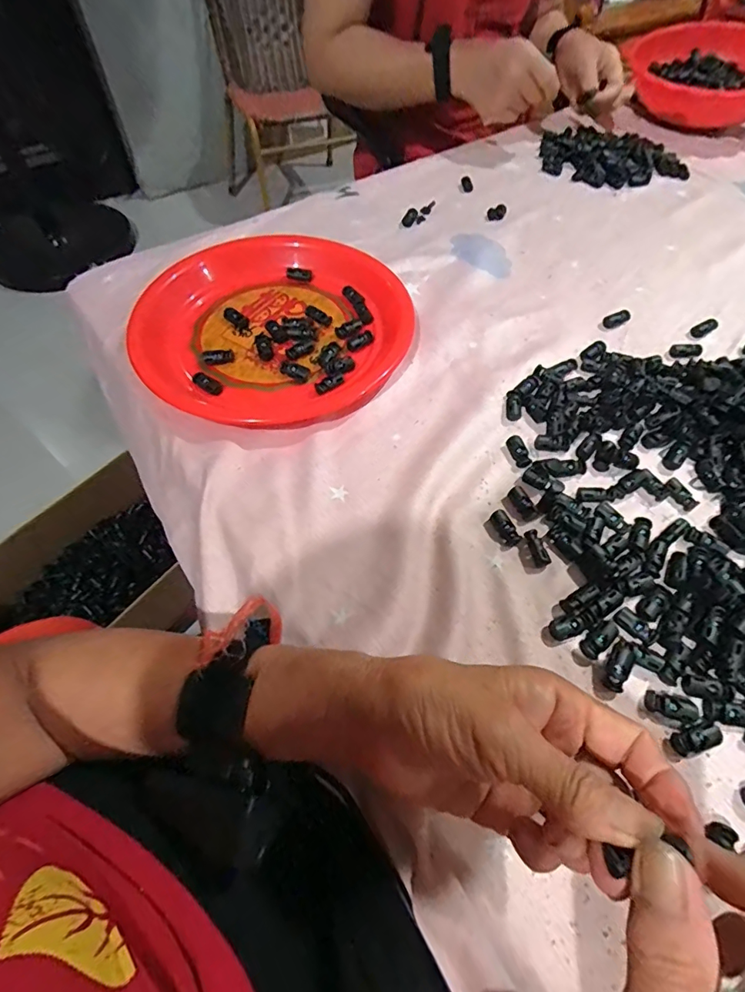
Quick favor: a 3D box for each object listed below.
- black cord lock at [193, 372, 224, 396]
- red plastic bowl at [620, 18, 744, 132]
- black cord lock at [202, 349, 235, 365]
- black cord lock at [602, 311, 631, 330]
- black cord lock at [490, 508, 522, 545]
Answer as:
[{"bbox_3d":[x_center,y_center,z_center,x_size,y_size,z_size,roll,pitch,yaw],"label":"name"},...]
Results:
[{"bbox_3d":[-0.151,-0.104,0.430,0.031,0.011,0.013,27,63,15],"label":"black cord lock"},{"bbox_3d":[0.512,-0.630,0.708,0.241,0.085,0.141,8,59,5],"label":"red plastic bowl"},{"bbox_3d":[-0.145,-0.131,0.445,0.029,0.010,0.009,-10,59,-22],"label":"black cord lock"},{"bbox_3d":[0.253,-0.183,0.489,0.032,0.009,0.013,-17,60,-10],"label":"black cord lock"},{"bbox_3d":[0.099,0.024,0.354,0.013,0.008,0.028,-24,62,-14],"label":"black cord lock"}]

